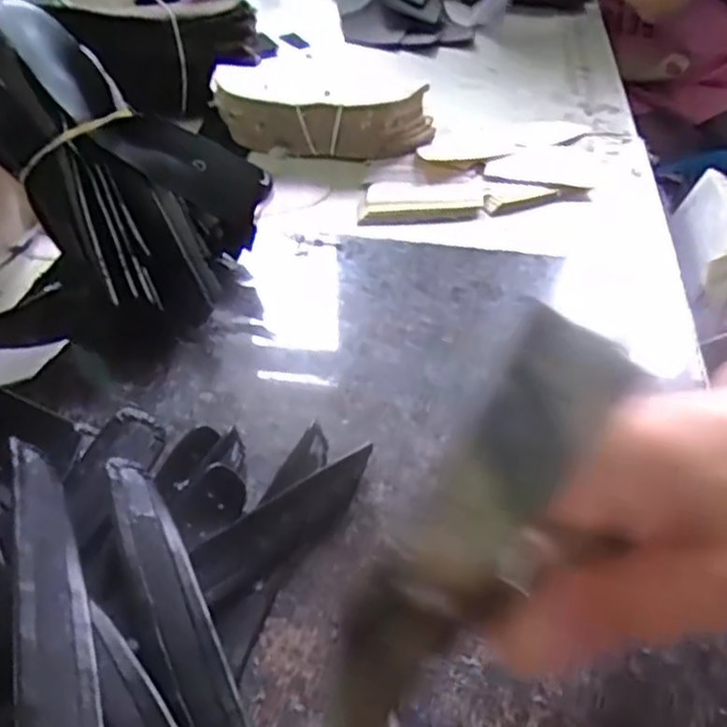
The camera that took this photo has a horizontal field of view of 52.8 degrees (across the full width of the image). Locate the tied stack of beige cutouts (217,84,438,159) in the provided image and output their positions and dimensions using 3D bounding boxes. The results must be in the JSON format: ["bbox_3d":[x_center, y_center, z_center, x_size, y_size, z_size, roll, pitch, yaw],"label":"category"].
[{"bbox_3d":[-0.034,-0.191,0.583,0.172,0.046,0.043,8,42,9],"label":"tied stack of beige cutouts"}]

